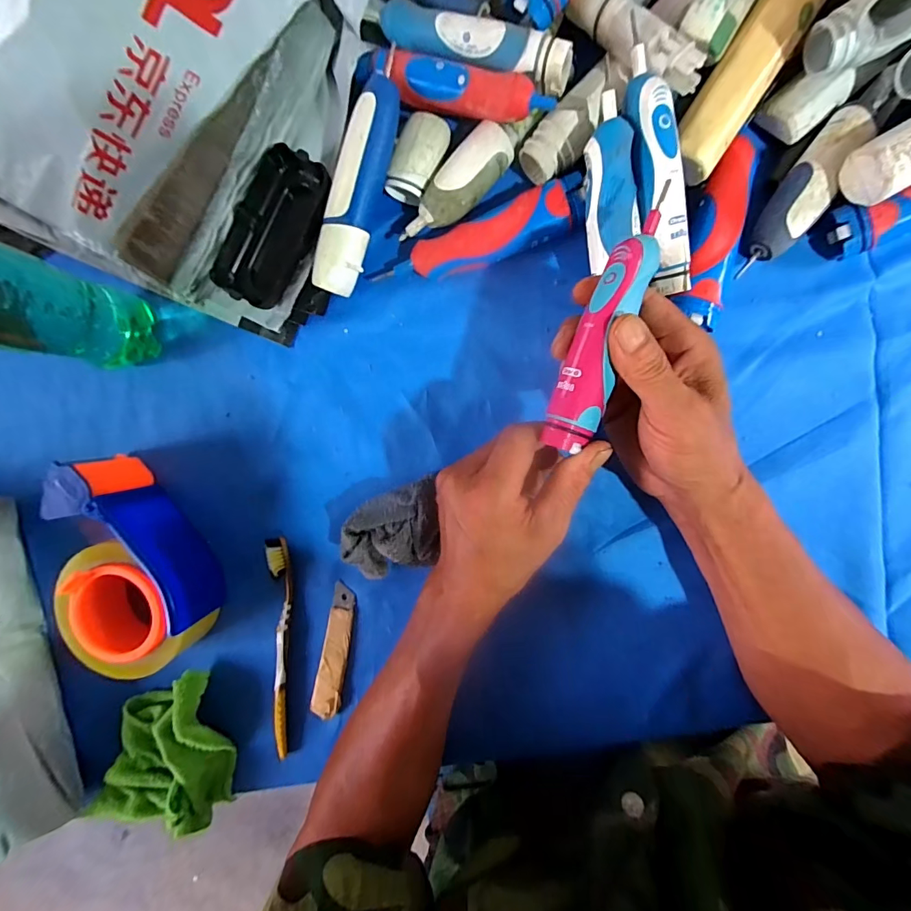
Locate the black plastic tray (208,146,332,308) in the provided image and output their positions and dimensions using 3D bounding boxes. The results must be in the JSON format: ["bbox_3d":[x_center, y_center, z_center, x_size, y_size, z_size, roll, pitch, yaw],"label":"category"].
[{"bbox_3d":[-0.134,-0.166,0.324,0.059,0.022,0.110,33,94,3],"label":"black plastic tray"}]

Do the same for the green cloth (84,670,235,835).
[{"bbox_3d":[-0.254,0.258,0.360,0.131,0.032,0.117,-21,90,5],"label":"green cloth"}]

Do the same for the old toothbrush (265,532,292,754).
[{"bbox_3d":[-0.142,0.158,0.352,0.015,0.016,0.183,0,92,5],"label":"old toothbrush"}]

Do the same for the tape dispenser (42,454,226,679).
[{"bbox_3d":[-0.262,0.092,0.338,0.106,0.061,0.159,-31,89,5],"label":"tape dispenser"}]

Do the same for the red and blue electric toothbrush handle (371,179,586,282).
[{"bbox_3d":[0.019,-0.154,0.314,0.146,0.027,0.032,-21,90,5],"label":"red and blue electric toothbrush handle"}]

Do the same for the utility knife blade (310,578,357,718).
[{"bbox_3d":[-0.100,0.161,0.355,0.024,0.005,0.109,9,93,4],"label":"utility knife blade"}]

